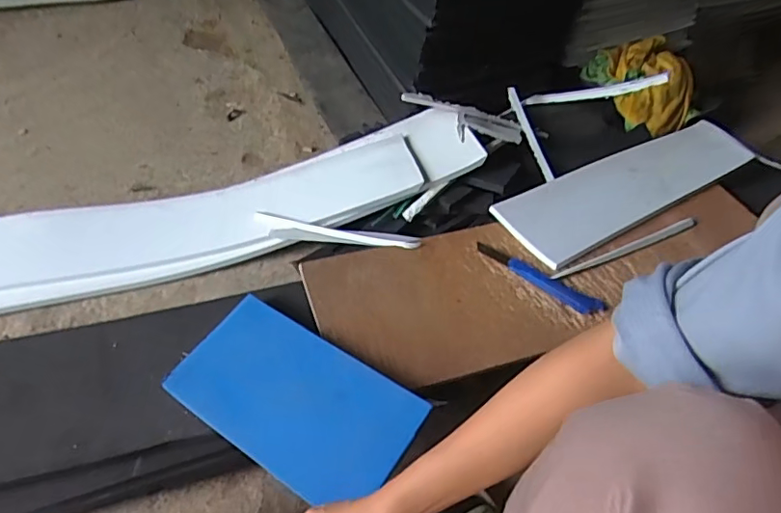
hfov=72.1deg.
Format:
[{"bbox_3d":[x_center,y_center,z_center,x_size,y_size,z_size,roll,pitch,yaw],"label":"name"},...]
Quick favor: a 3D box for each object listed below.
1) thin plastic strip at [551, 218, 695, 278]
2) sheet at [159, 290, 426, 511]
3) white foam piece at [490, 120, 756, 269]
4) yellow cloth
[{"bbox_3d":[0.353,-0.012,0.793,0.269,0.004,0.014,-19,52,-19],"label":"thin plastic strip"},{"bbox_3d":[-0.112,0.160,0.611,0.273,0.007,0.149,28,66,20],"label":"sheet"},{"bbox_3d":[0.400,-0.126,0.883,0.497,0.019,0.133,-25,54,-22],"label":"white foam piece"},{"bbox_3d":[0.511,-0.345,1.072,0.185,0.115,0.197,-28,55,-25],"label":"yellow cloth"}]

